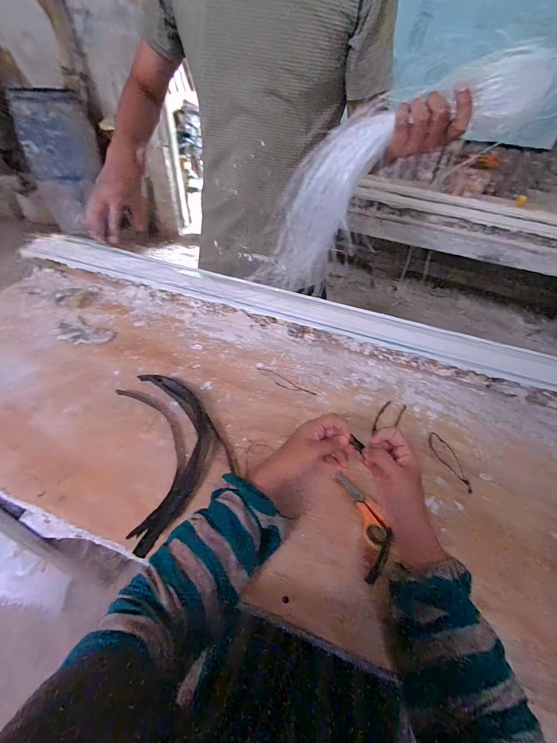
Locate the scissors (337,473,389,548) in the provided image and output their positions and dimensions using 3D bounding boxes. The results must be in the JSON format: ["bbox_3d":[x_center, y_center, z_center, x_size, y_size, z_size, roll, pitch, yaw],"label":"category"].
[{"bbox_3d":[0.121,0.190,0.457,0.034,0.013,0.107,-14,50,-17],"label":"scissors"}]

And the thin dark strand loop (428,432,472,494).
[{"bbox_3d":[0.276,0.143,0.519,0.035,0.007,0.106,-9,43,-16],"label":"thin dark strand loop"}]

